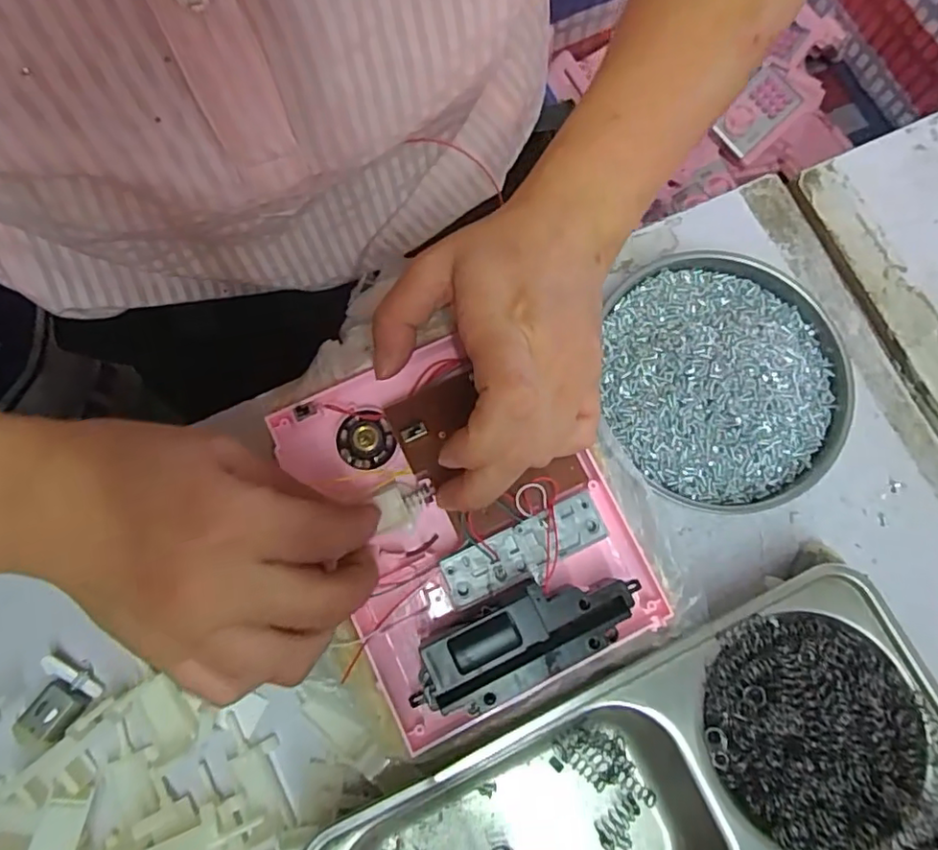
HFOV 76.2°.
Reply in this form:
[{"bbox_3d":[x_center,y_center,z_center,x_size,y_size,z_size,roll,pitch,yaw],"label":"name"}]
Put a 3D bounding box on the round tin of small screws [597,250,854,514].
[{"bbox_3d":[0.135,-0.025,0.313,0.125,0.031,0.134,0,77,-2],"label":"round tin of small screws"}]

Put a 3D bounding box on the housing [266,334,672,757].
[{"bbox_3d":[-0.002,0.041,0.270,0.128,0.040,0.162,-26,79,-8],"label":"housing"}]

